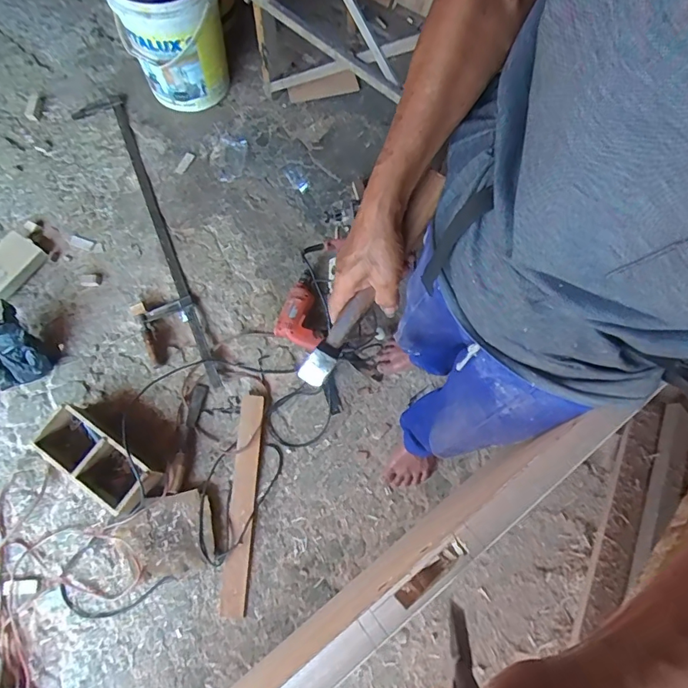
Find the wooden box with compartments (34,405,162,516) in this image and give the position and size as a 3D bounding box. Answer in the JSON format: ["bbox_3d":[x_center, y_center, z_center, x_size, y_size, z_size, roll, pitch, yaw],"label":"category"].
[{"bbox_3d":[-0.616,0.290,1.166,0.295,0.113,0.134,35,76,9],"label":"wooden box with compartments"}]

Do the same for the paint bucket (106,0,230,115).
[{"bbox_3d":[-0.525,-0.974,1.452,0.302,0.394,0.320,0,73,-1],"label":"paint bucket"}]

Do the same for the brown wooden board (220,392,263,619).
[{"bbox_3d":[-0.260,0.395,1.187,0.061,0.021,0.534,3,73,0],"label":"brown wooden board"}]

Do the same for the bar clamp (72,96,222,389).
[{"bbox_3d":[-0.617,-0.324,1.405,0.168,0.034,1.063,-22,75,-7],"label":"bar clamp"}]

